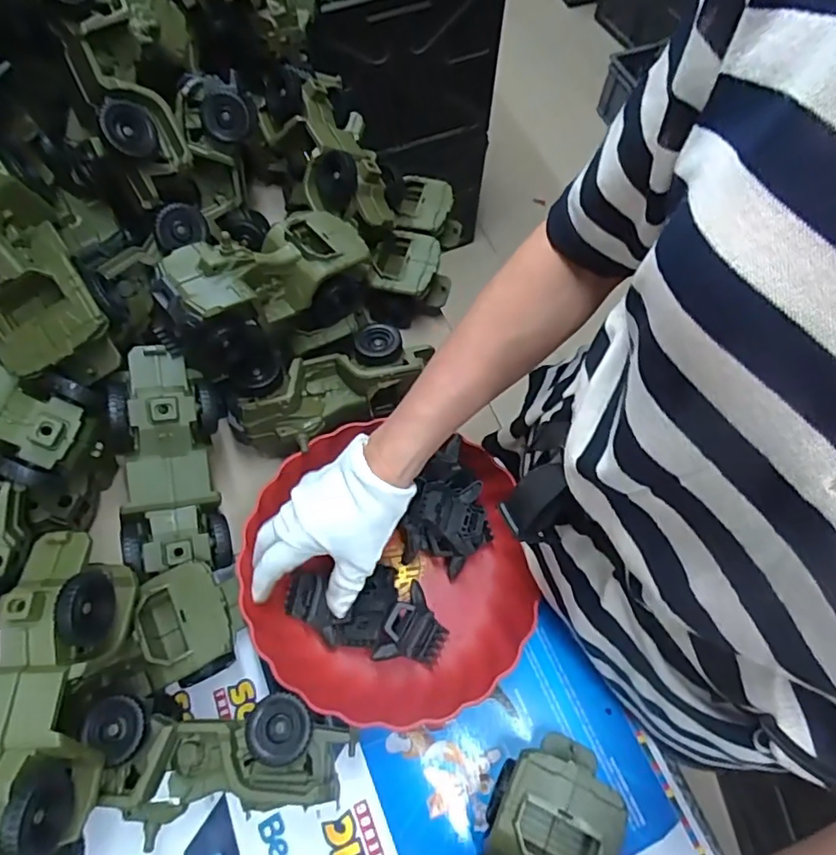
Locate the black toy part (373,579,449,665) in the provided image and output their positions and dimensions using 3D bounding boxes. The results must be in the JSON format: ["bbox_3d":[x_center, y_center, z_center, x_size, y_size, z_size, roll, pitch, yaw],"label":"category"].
[{"bbox_3d":[-0.001,0.164,0.465,0.048,0.028,0.063,20,65,8],"label":"black toy part"}]

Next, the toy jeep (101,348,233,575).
[{"bbox_3d":[-0.205,0.026,0.466,0.090,0.071,0.181,-7,90,-5],"label":"toy jeep"}]

